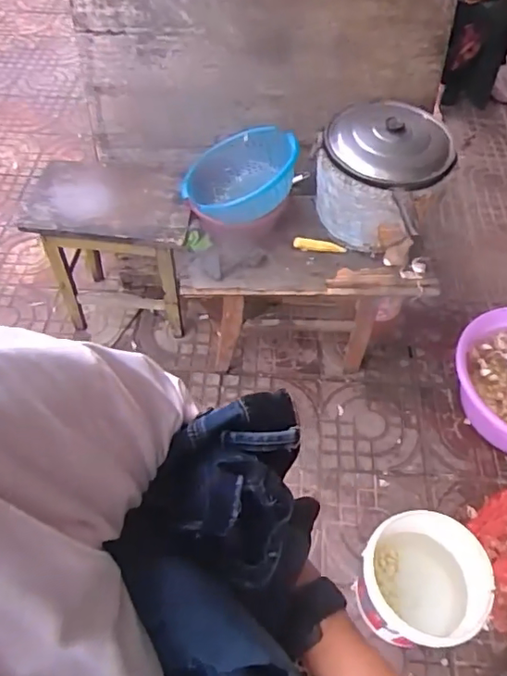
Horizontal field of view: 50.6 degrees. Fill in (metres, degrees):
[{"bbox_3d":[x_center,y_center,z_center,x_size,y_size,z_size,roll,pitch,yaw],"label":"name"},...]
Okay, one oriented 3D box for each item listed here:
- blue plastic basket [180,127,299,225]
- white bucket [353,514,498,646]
[{"bbox_3d":[-0.031,-0.439,1.434,0.318,0.131,0.275,-24,61,13],"label":"blue plastic basket"},{"bbox_3d":[0.388,0.574,1.258,0.236,0.244,0.254,1,53,-1],"label":"white bucket"}]

